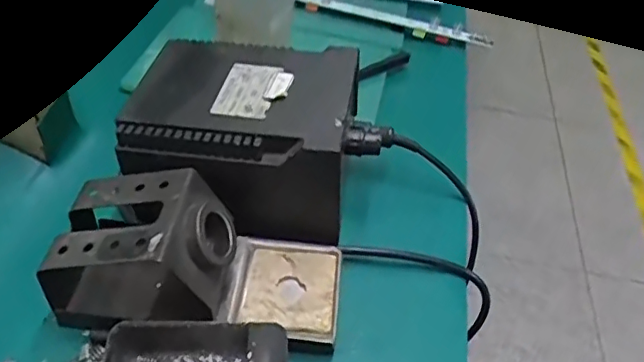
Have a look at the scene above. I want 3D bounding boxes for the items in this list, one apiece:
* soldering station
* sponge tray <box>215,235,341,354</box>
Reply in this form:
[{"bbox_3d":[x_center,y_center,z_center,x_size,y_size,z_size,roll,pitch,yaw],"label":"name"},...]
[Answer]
[{"bbox_3d":[-0.048,-0.031,0.382,0.142,0.085,0.124,12,44,6],"label":"soldering station"},{"bbox_3d":[-0.025,0.068,0.341,0.068,0.016,0.072,7,44,1],"label":"sponge tray"}]

